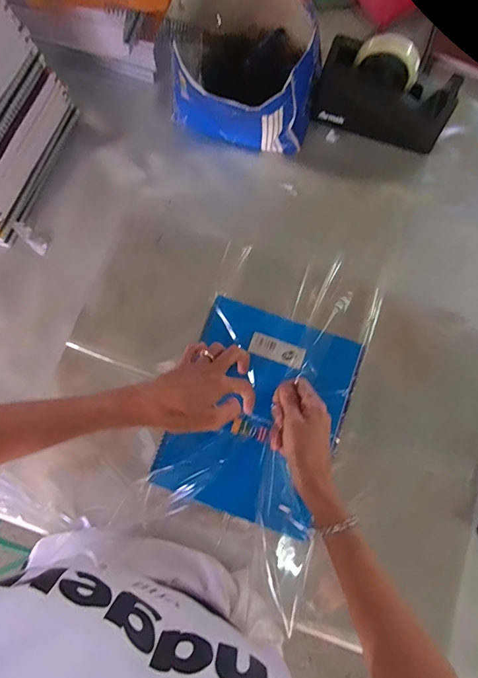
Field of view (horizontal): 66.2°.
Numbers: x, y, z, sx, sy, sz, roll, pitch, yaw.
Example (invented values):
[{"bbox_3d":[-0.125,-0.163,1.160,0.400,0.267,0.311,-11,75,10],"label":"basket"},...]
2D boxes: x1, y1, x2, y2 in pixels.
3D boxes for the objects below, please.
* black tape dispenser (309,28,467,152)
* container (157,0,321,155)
[{"bbox_3d":[0.216,-0.366,0.551,0.198,0.106,0.081,13,79,3],"label":"black tape dispenser"},{"bbox_3d":[0.008,-0.404,0.557,0.229,0.131,0.229,-20,80,-3],"label":"container"}]

